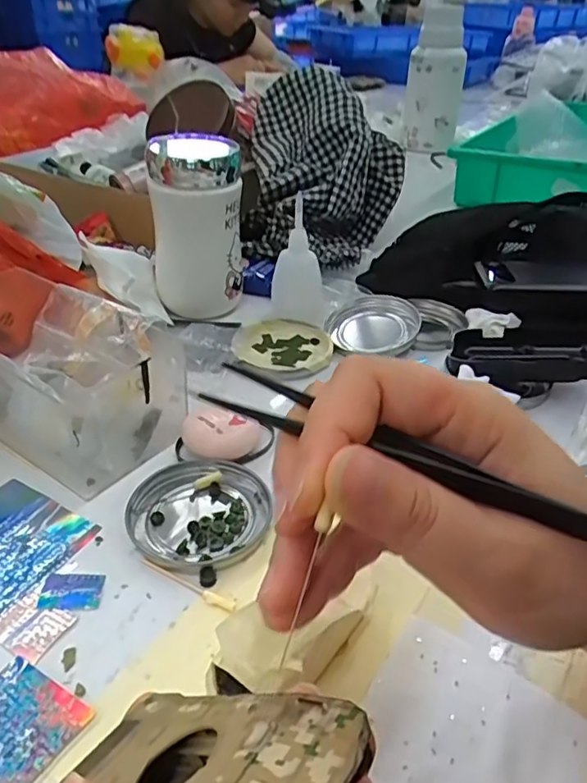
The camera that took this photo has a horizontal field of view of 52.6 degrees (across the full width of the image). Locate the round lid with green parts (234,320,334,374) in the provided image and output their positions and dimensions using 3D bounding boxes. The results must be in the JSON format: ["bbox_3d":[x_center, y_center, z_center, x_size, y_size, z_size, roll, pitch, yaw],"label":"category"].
[{"bbox_3d":[-0.008,-0.034,0.483,0.078,0.014,0.075,7,36,7],"label":"round lid with green parts"}]

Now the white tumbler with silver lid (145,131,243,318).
[{"bbox_3d":[-0.083,-0.142,0.511,0.074,0.137,0.066,-5,36,-10],"label":"white tumbler with silver lid"}]

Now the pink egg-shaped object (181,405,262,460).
[{"bbox_3d":[-0.046,0.026,0.377,0.048,0.025,0.031,0,35,-3],"label":"pink egg-shaped object"}]

